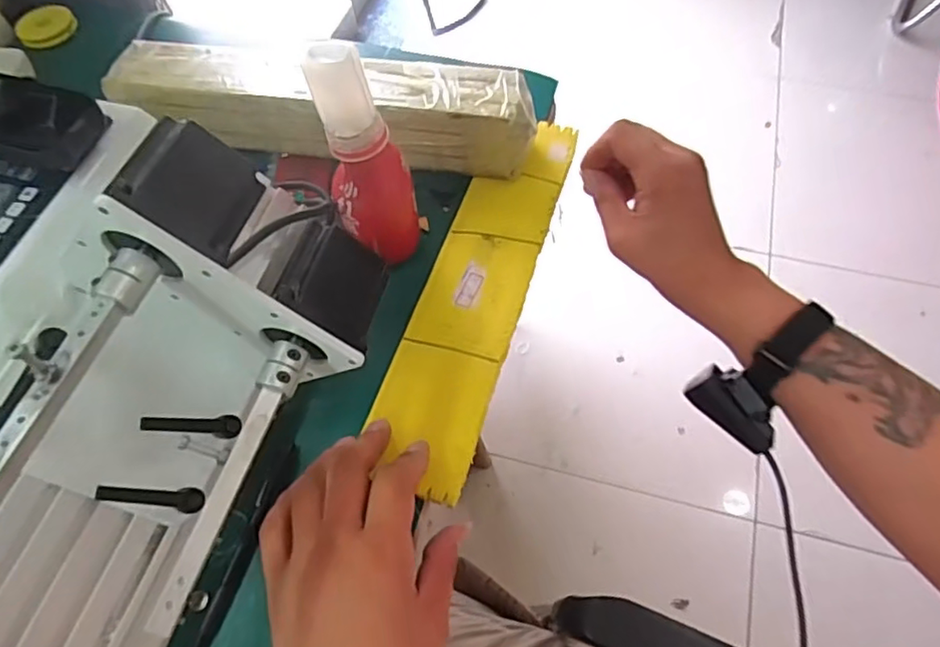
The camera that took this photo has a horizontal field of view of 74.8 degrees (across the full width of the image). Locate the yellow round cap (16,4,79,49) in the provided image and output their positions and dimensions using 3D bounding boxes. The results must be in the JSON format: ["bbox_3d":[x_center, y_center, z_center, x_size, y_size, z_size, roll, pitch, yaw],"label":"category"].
[{"bbox_3d":[-0.458,-0.320,0.666,0.059,0.008,0.049,-12,79,-5],"label":"yellow round cap"}]

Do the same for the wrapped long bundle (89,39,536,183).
[{"bbox_3d":[-0.126,-0.190,0.527,0.368,0.061,0.078,9,61,7],"label":"wrapped long bundle"}]

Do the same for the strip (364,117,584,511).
[{"bbox_3d":[0.009,-0.036,0.475,0.073,0.007,0.334,15,62,11],"label":"strip"}]

